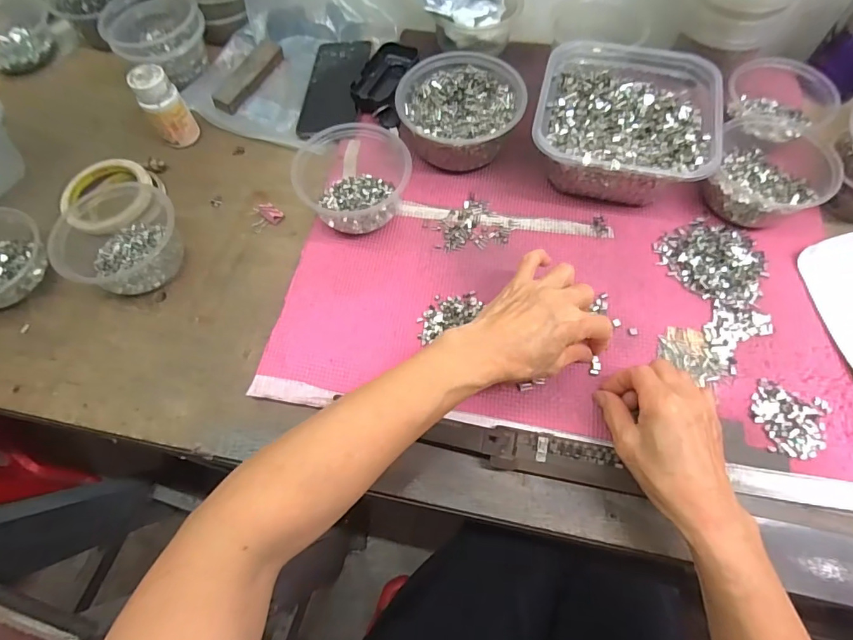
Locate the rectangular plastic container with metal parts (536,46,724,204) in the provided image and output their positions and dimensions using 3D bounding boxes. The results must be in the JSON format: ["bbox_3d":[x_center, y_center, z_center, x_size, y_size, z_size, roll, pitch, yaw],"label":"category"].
[{"bbox_3d":[0.204,-0.206,0.497,0.173,0.075,0.179,12,66,8],"label":"rectangular plastic container with metal parts"}]

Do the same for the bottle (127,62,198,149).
[{"bbox_3d":[-0.302,-0.247,0.537,0.041,0.076,0.041,-20,65,-7],"label":"bottle"}]

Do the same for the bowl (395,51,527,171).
[{"bbox_3d":[0.037,-0.228,0.518,0.130,0.063,0.120,-1,64,2],"label":"bowl"}]

